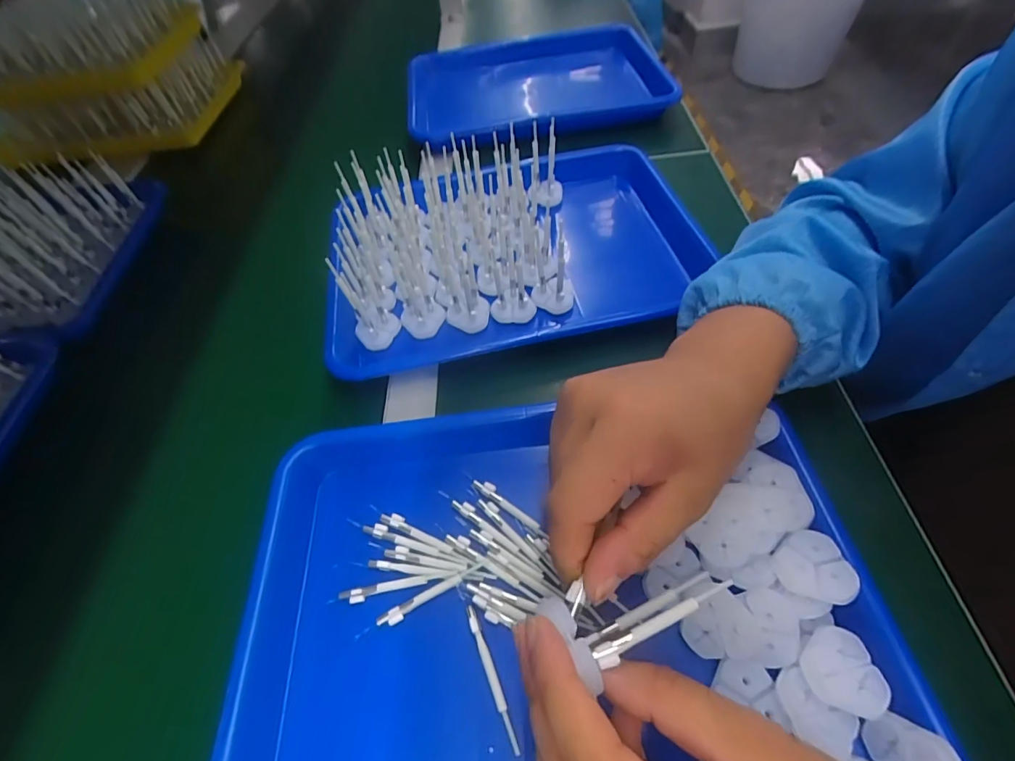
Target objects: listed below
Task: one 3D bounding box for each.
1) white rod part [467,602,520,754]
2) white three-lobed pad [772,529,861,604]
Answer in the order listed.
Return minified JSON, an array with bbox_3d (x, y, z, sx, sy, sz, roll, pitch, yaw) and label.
[{"bbox_3d":[-0.009,0.156,0.242,0.005,0.005,0.069,-21,55,-10],"label":"white rod part"},{"bbox_3d":[0.160,0.095,0.238,0.035,0.006,0.035,15,57,16],"label":"white three-lobed pad"}]

